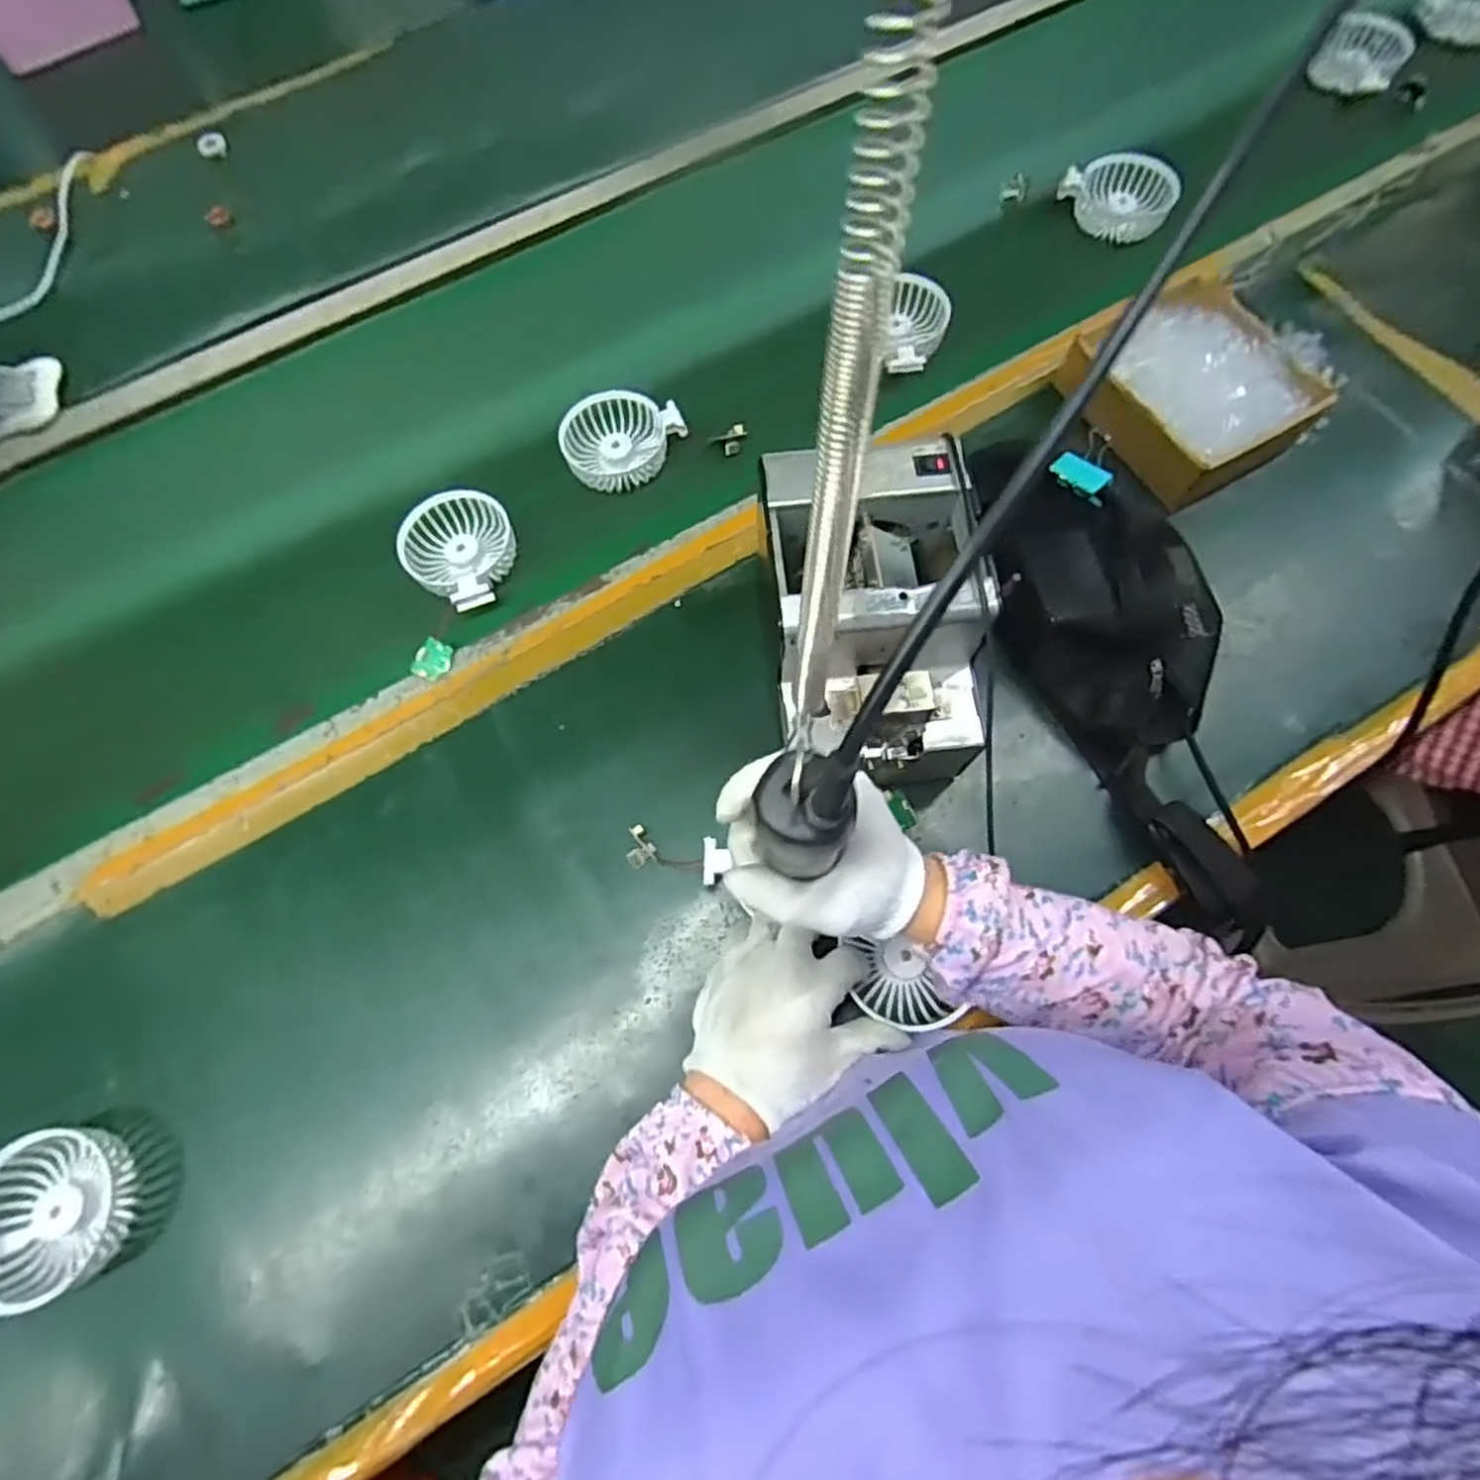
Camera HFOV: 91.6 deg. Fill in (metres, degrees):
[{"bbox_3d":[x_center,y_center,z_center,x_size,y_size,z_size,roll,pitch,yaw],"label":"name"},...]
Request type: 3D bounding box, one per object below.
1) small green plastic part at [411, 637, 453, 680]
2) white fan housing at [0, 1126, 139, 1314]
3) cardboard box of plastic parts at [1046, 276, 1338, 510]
[{"bbox_3d":[-0.238,-0.062,0.558,0.025,0.004,0.031,20,78,-12],"label":"small green plastic part"},{"bbox_3d":[-0.414,0.280,0.426,0.085,0.032,0.084,-2,71,2],"label":"white fan housing"},{"bbox_3d":[0.361,-0.280,0.582,0.145,0.059,0.161,-30,72,-8],"label":"cardboard box of plastic parts"}]

